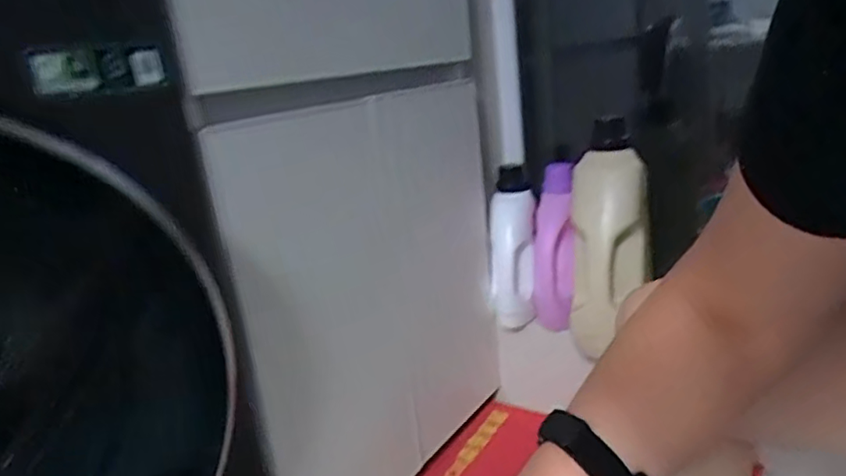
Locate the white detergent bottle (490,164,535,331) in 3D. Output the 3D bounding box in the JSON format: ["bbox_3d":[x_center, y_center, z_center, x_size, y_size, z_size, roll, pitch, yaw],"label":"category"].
[{"bbox_3d":[0.177,0.010,1.149,0.078,0.323,0.102,-1,-9,19],"label":"white detergent bottle"}]

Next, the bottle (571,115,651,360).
[{"bbox_3d":[0.305,-0.001,0.968,0.107,0.368,0.083,4,-4,33],"label":"bottle"}]

